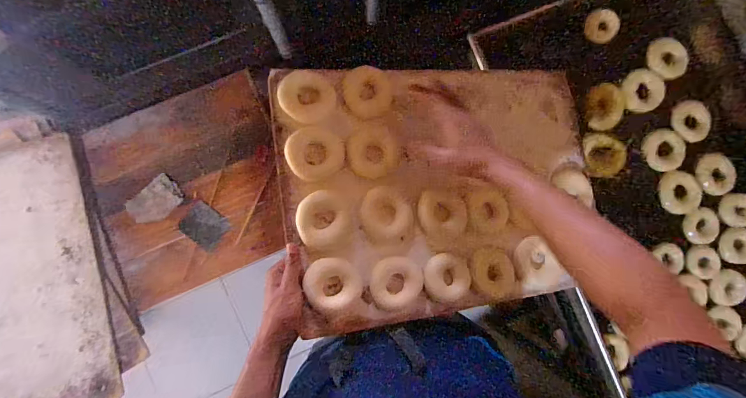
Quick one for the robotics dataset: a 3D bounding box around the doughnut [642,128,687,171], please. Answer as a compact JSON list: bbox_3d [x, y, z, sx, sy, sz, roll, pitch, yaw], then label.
[{"bbox_3d":[0.655,-0.110,0.859,0.099,0.030,0.092,-18,87,-3],"label":"doughnut"}]

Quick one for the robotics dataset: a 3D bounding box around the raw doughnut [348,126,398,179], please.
[{"bbox_3d":[0.000,-0.077,0.626,0.078,0.015,0.084,0,86,-2],"label":"raw doughnut"}]

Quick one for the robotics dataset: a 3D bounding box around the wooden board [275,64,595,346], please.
[{"bbox_3d":[0.140,-0.024,0.650,0.563,0.034,0.405,-5,84,-18],"label":"wooden board"}]

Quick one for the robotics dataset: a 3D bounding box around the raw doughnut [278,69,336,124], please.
[{"bbox_3d":[-0.106,-0.163,0.614,0.087,0.015,0.087,0,90,-17],"label":"raw doughnut"}]

